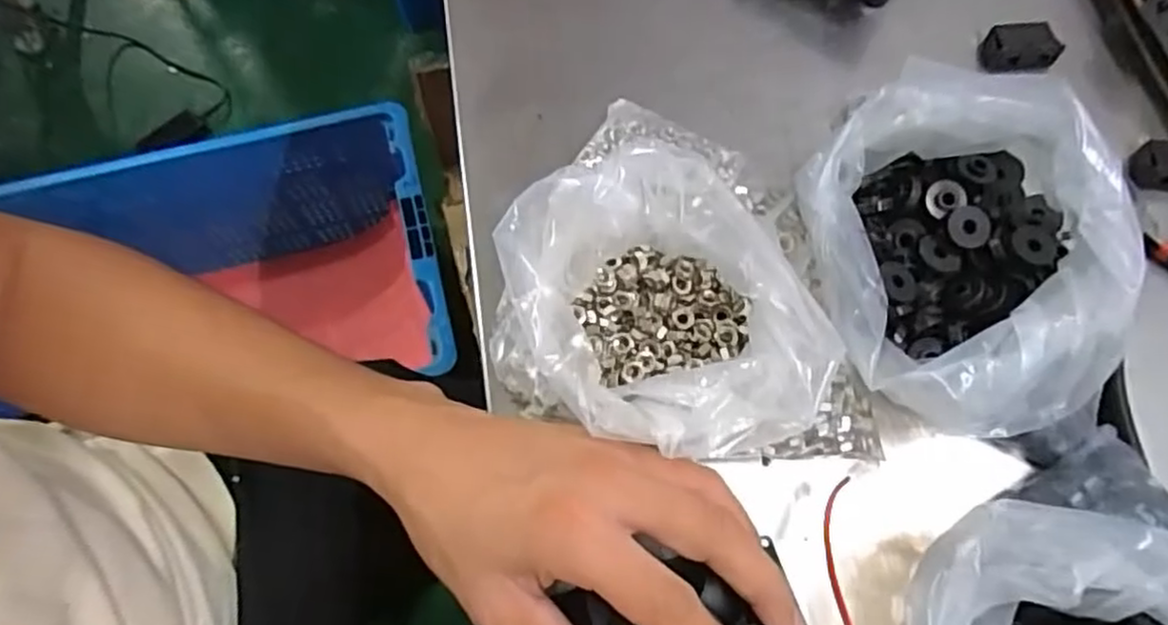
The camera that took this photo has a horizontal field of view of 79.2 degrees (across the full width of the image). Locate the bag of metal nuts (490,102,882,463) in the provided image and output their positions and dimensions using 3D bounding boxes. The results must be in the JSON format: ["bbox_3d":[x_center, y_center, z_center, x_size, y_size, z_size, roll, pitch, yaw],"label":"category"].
[{"bbox_3d":[0.037,0.005,0.298,0.148,0.080,0.138,-13,70,-5],"label":"bag of metal nuts"}]

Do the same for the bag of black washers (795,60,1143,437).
[{"bbox_3d":[0.152,-0.022,0.300,0.120,0.088,0.142,9,69,3],"label":"bag of black washers"}]

